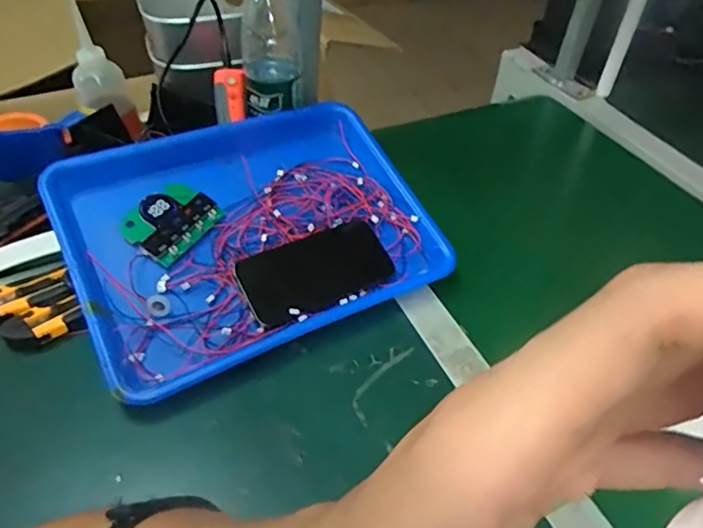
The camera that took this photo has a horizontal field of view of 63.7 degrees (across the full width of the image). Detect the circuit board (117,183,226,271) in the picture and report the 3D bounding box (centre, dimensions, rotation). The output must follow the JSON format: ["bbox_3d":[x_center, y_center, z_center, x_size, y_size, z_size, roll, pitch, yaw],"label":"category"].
[{"bbox_3d":[-0.175,-0.042,0.551,0.072,0.024,0.082,40,59,12],"label":"circuit board"}]

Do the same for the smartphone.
[{"bbox_3d":[-0.033,0.006,0.536,0.138,0.011,0.080,-26,65,-19],"label":"smartphone"}]

